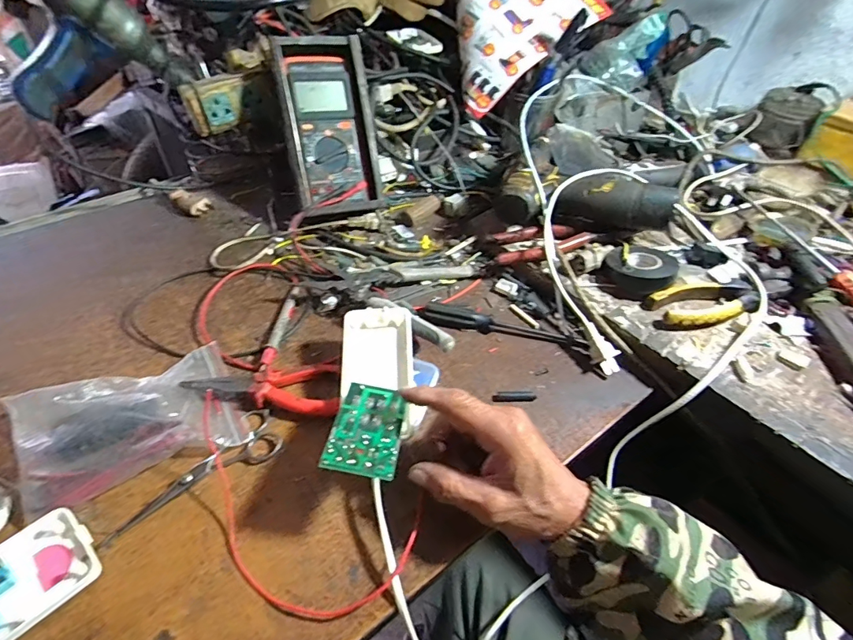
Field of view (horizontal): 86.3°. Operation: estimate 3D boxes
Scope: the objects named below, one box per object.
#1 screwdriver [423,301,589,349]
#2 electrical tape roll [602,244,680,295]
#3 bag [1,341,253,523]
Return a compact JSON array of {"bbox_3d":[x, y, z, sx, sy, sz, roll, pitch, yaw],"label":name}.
[{"bbox_3d":[0.083,0.007,0.481,0.171,0.026,0.020,9,48,6],"label":"screwdriver"},{"bbox_3d":[0.237,-0.059,0.507,0.070,0.033,0.061,19,50,15],"label":"electrical tape roll"},{"bbox_3d":[-0.239,0.081,0.369,0.152,0.037,0.107,-24,53,-22],"label":"bag"}]

